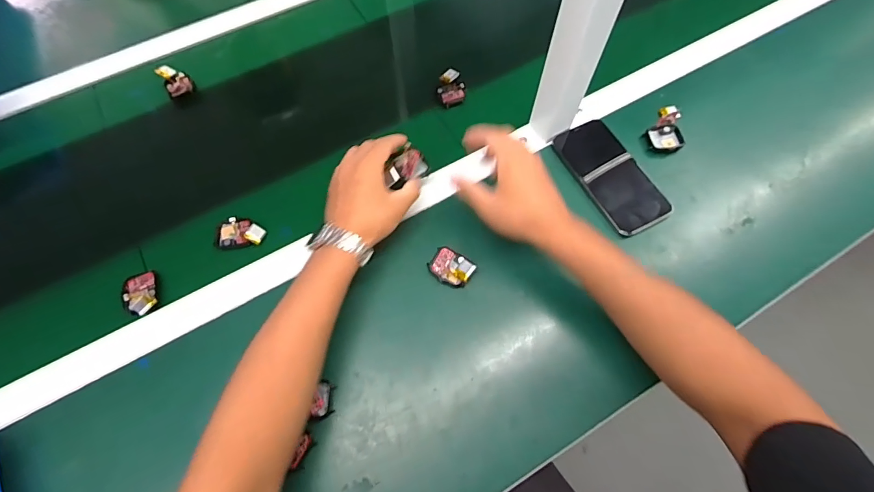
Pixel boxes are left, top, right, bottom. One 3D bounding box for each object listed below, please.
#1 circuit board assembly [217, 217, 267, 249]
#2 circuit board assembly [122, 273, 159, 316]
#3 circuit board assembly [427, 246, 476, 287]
[{"bbox_3d":[-0.239,-0.017,0.493,0.057,0.010,0.037,-6,66,-2],"label":"circuit board assembly"},{"bbox_3d":[-0.338,0.055,0.463,0.037,0.010,0.054,-17,67,-7],"label":"circuit board assembly"},{"bbox_3d":[0.016,0.024,0.464,0.049,0.012,0.037,36,70,15],"label":"circuit board assembly"}]

